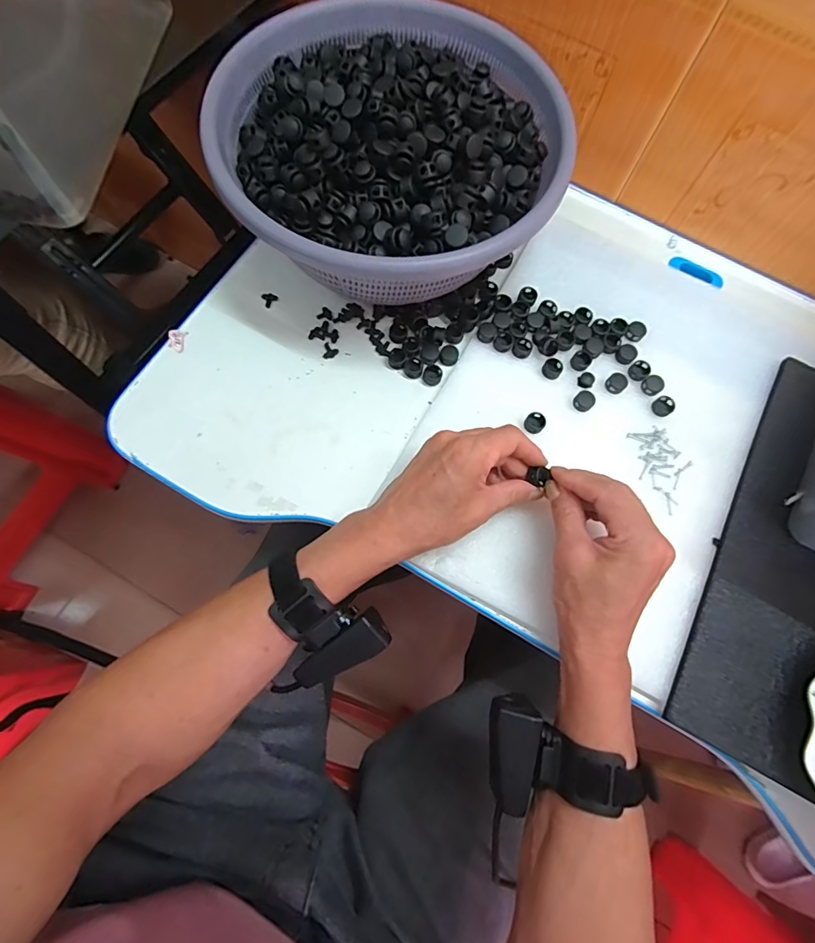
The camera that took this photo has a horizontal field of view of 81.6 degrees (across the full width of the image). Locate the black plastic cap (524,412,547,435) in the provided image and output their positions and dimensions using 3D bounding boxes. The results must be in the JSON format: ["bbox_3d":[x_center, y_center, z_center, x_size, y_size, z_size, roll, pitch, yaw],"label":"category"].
[{"bbox_3d":[0.110,-0.042,0.406,0.017,0.008,0.019,30,73,10],"label":"black plastic cap"}]

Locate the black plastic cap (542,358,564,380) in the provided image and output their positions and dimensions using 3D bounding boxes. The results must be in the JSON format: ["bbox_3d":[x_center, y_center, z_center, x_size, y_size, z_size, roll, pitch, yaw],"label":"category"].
[{"bbox_3d":[0.130,-0.092,0.423,0.017,0.007,0.018,0,71,0],"label":"black plastic cap"}]

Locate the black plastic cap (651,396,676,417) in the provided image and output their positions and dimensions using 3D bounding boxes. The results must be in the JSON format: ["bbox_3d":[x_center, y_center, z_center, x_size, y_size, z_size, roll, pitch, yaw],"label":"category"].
[{"bbox_3d":[0.226,-0.058,0.416,0.017,0.005,0.018,0,71,0],"label":"black plastic cap"}]

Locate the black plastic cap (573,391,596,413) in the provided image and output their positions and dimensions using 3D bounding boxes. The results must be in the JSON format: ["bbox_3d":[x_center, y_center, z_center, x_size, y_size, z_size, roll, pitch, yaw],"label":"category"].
[{"bbox_3d":[0.155,-0.062,0.414,0.017,0.009,0.017,0,71,0],"label":"black plastic cap"}]

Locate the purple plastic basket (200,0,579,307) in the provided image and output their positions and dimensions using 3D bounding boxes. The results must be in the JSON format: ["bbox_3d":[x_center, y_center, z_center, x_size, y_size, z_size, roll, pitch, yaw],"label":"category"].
[{"bbox_3d":[-0.014,-0.267,0.424,0.284,0.122,0.274,17,73,2],"label":"purple plastic basket"}]

